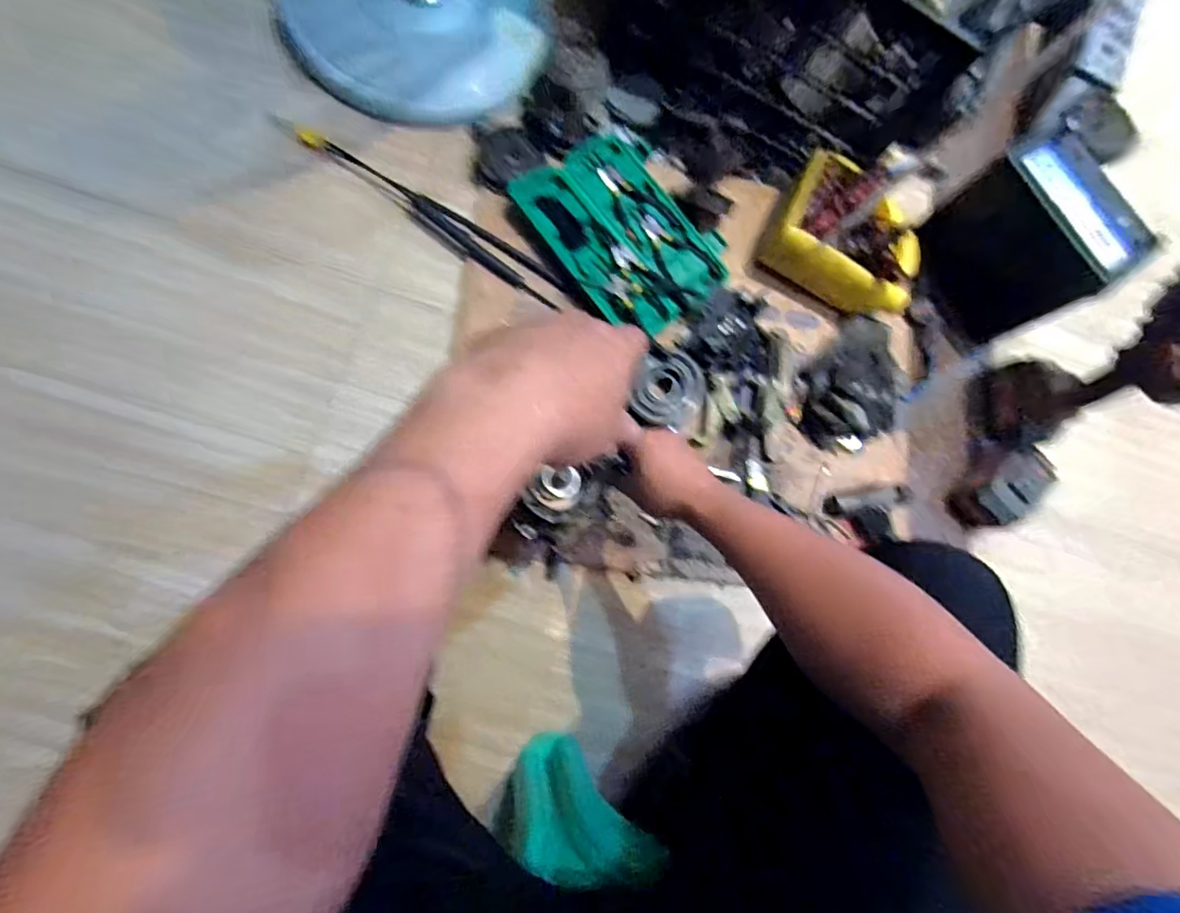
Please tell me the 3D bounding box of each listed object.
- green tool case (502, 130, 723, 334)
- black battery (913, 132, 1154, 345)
[{"bbox_3d":[0.052,-0.328,0.785,0.222,0.035,0.295,-37,86,-8],"label":"green tool case"},{"bbox_3d":[0.646,-0.316,0.831,0.100,0.224,0.223,-25,85,-13],"label":"black battery"}]

